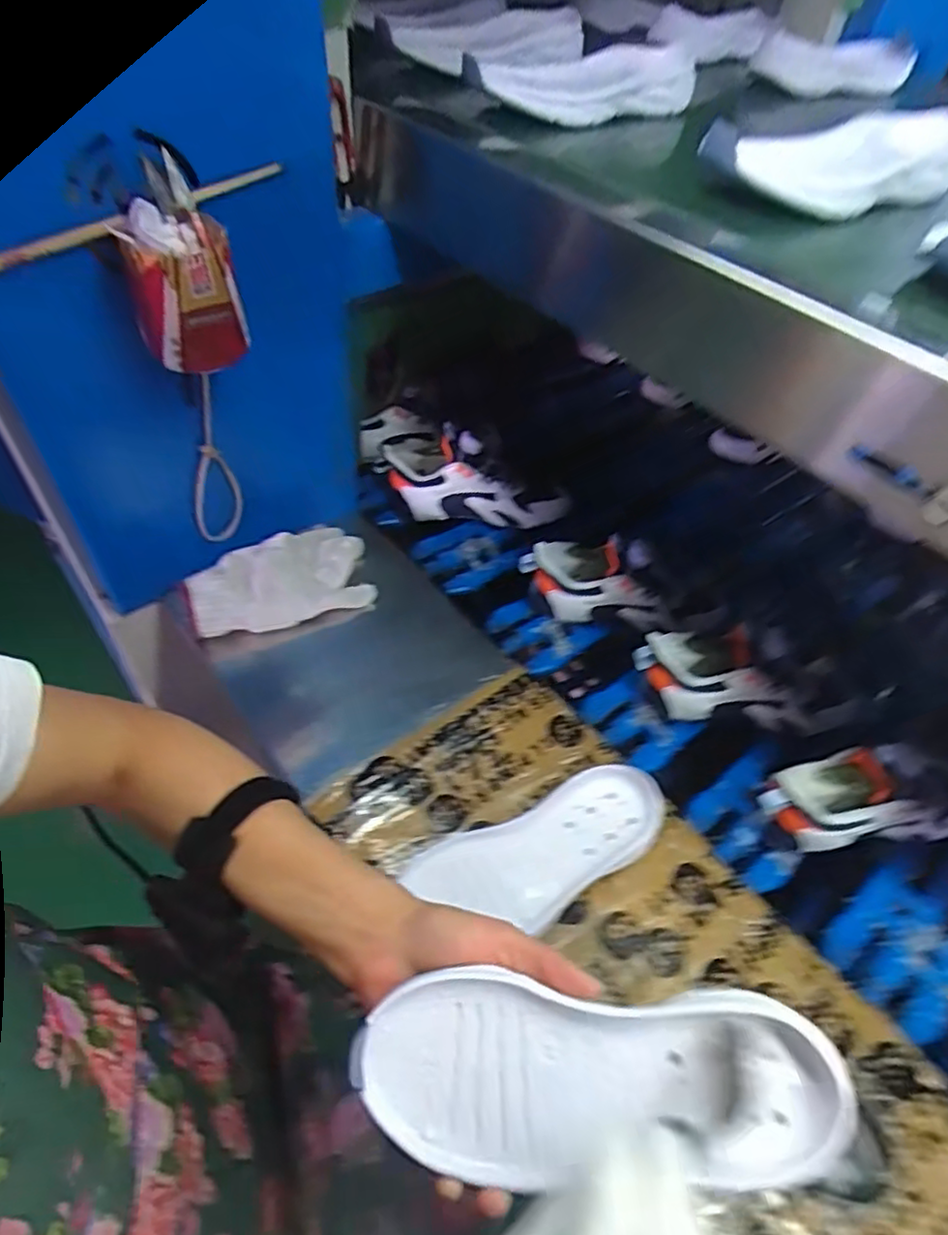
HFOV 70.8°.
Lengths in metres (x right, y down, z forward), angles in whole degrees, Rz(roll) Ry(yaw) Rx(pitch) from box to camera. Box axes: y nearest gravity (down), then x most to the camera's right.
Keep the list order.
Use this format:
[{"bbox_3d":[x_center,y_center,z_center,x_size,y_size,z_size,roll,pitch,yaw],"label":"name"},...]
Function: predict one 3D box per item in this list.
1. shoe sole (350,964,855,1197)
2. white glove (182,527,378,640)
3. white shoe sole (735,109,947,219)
[{"bbox_3d":[0.058,0.223,0.321,0.222,0.032,0.079,-2,64,7],"label":"shoe sole"},{"bbox_3d":[-0.196,-0.037,0.681,0.179,0.024,0.095,-16,75,-22],"label":"white glove"},{"bbox_3d":[0.258,-0.310,0.457,0.190,0.045,0.092,-29,57,-29],"label":"white shoe sole"}]

